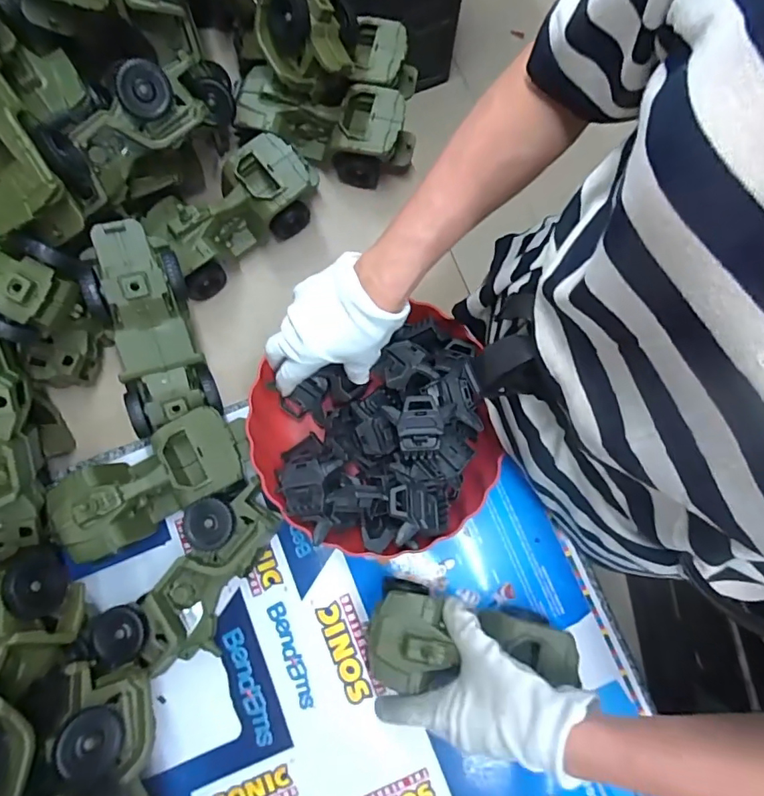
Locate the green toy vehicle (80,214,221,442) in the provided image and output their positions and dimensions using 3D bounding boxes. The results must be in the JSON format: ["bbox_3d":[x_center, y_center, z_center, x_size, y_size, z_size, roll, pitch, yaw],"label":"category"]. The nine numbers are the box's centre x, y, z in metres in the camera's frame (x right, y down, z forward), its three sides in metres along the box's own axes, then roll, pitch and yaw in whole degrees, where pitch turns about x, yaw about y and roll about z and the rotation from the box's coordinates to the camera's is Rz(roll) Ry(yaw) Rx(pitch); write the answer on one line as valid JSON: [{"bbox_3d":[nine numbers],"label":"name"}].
[{"bbox_3d":[-0.207,-0.065,0.461,0.077,0.065,0.182,-10,109,-3],"label":"green toy vehicle"}]

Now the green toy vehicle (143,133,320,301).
[{"bbox_3d":[-0.150,-0.196,0.522,0.184,0.070,0.084,-40,83,-7],"label":"green toy vehicle"}]

